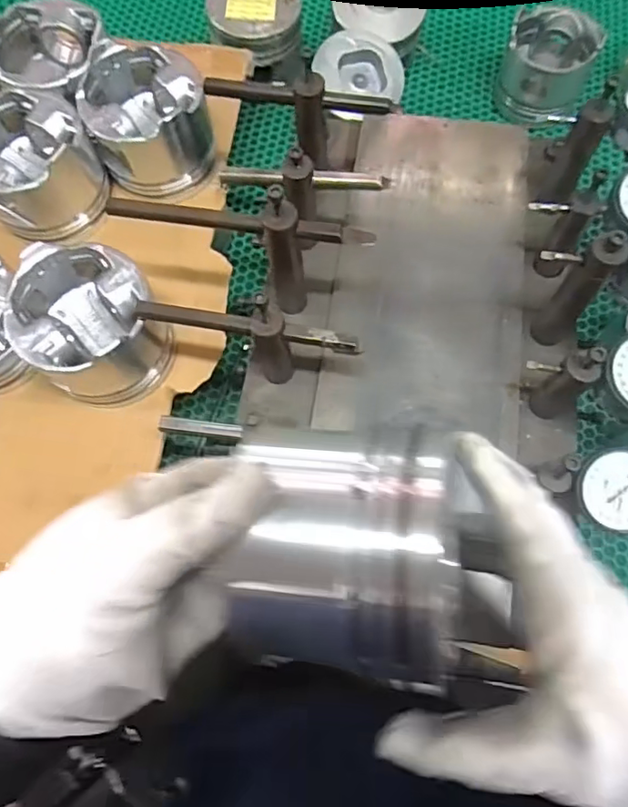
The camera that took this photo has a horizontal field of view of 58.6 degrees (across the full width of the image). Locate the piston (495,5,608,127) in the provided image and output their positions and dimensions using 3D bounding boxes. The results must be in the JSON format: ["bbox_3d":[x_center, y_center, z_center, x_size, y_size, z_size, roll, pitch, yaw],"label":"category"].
[{"bbox_3d":[0.255,-0.363,0.620,0.099,0.078,0.116,13,72,5],"label":"piston"}]

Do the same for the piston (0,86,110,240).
[{"bbox_3d":[-0.236,-0.200,0.466,0.098,0.073,0.096,0,72,1],"label":"piston"}]

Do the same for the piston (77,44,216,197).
[{"bbox_3d":[-0.140,-0.240,0.486,0.094,0.076,0.099,0,72,1],"label":"piston"}]

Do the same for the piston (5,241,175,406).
[{"bbox_3d":[-0.166,-0.055,0.422,0.105,0.072,0.103,42,77,13],"label":"piston"}]

